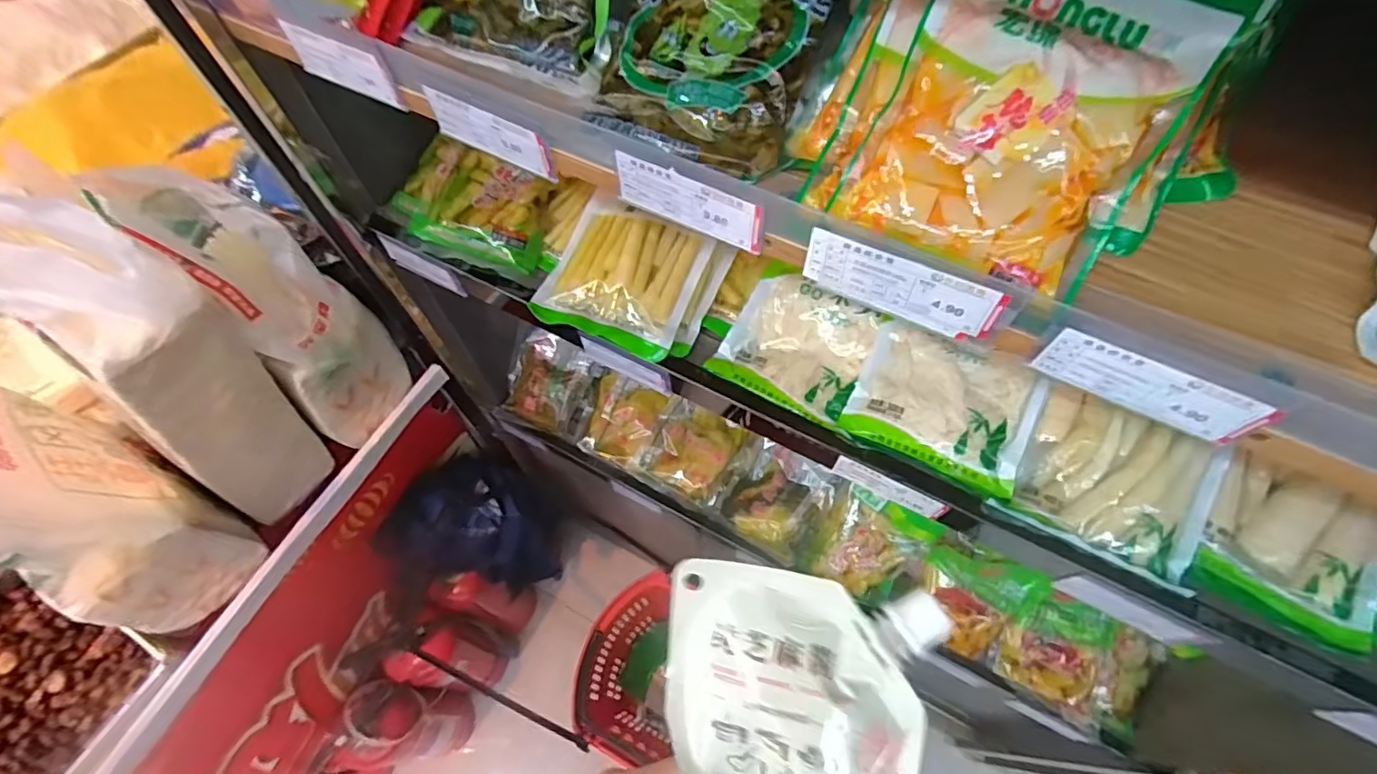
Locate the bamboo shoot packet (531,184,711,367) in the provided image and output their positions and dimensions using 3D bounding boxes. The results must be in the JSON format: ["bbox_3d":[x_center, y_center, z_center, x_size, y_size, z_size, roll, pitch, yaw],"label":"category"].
[{"bbox_3d":[-0.062,-0.115,0.591,0.145,0.028,0.153,20,64,11],"label":"bamboo shoot packet"}]

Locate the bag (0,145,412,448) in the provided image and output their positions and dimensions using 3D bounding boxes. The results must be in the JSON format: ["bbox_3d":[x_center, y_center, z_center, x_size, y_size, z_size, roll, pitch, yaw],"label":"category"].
[{"bbox_3d":[-0.537,-0.092,0.770,0.307,0.340,0.137,27,65,14],"label":"bag"}]

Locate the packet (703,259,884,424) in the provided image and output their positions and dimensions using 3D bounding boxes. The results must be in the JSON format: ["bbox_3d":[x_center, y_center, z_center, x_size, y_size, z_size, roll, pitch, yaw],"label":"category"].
[{"bbox_3d":[0.102,-0.041,0.558,0.127,0.034,0.119,30,66,16],"label":"packet"}]

